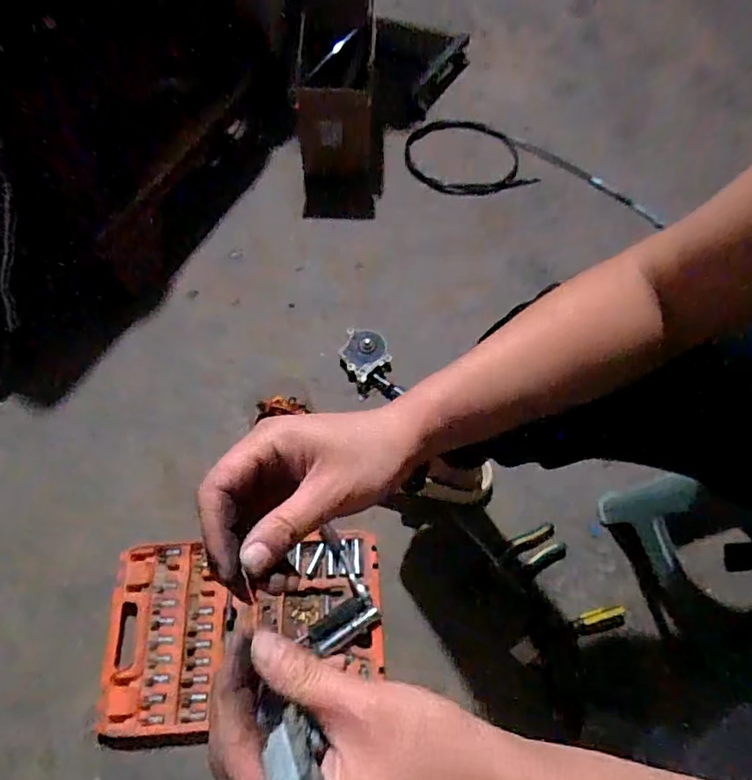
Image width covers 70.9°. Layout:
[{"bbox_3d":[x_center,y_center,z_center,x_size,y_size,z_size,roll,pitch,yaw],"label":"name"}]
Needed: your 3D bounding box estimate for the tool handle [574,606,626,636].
[{"bbox_3d":[0.331,0.340,0.781,0.076,0.018,0.029,-14,64,-8],"label":"tool handle"}]

